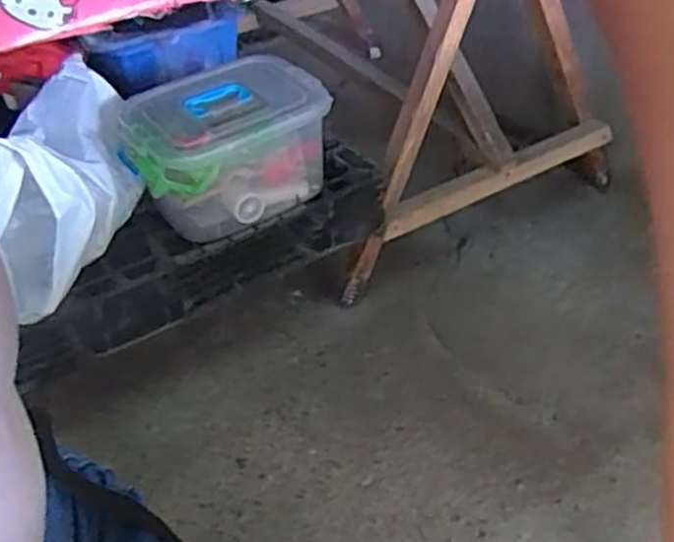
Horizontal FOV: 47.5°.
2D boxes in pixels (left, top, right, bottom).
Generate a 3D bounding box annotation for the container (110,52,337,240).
[{"bbox_3d":[-0.192,-0.215,1.388,0.364,0.203,0.271,-19,43,-18],"label":"container"}]

